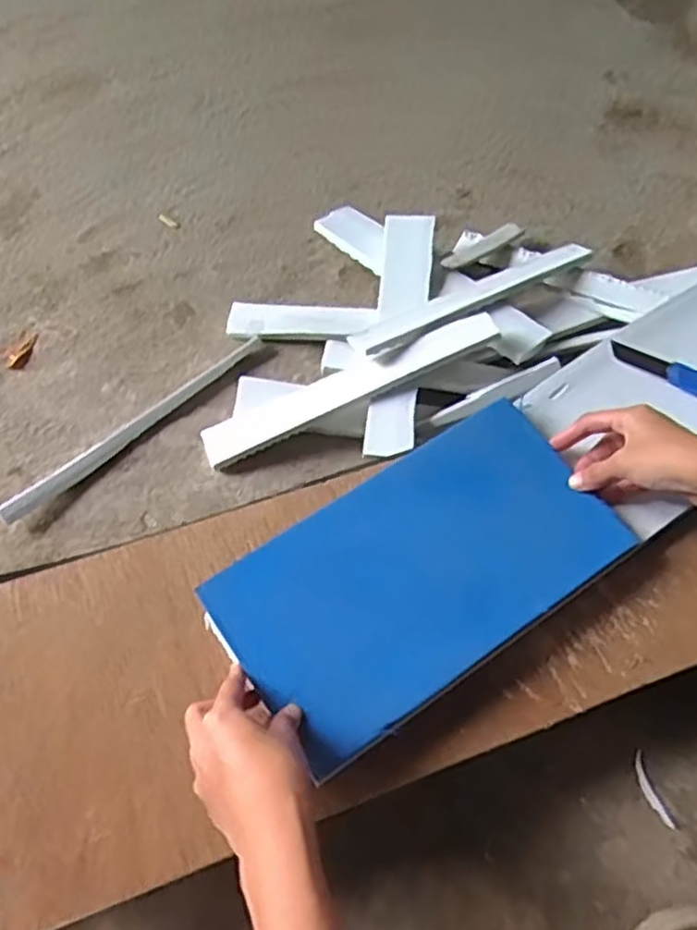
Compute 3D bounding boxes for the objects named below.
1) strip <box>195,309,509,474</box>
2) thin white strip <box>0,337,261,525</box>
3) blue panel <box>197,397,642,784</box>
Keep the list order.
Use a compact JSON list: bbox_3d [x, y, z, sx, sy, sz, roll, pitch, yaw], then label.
[{"bbox_3d":[0.000,-0.070,0.653,0.276,0.016,0.045,-23,63,3],"label":"strip"},{"bbox_3d":[-0.193,-0.037,0.662,0.274,0.018,0.016,-39,68,-20],"label":"thin white strip"},{"bbox_3d":[0.053,0.074,0.522,0.277,0.015,0.149,-32,75,-16],"label":"blue panel"}]

